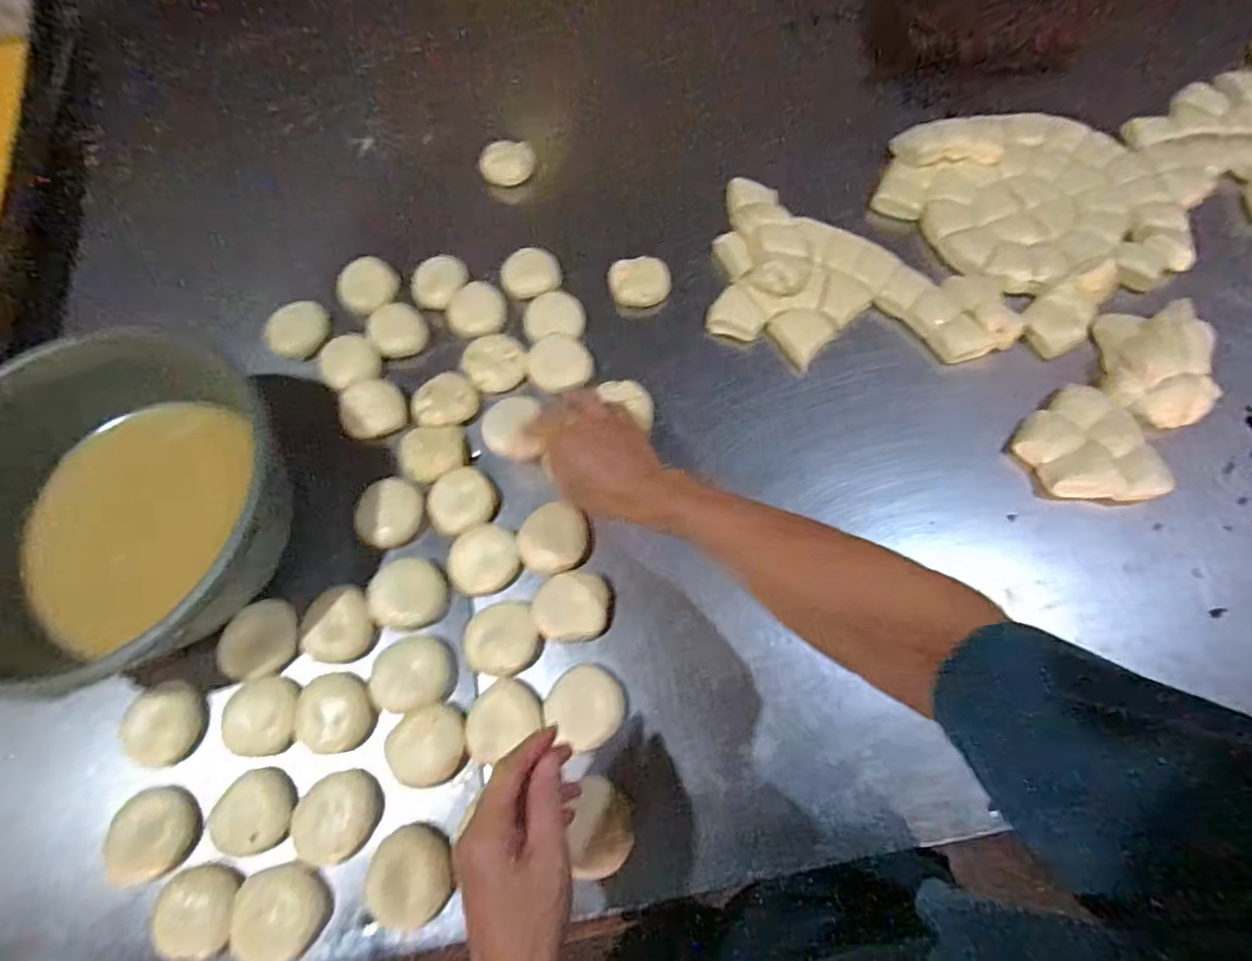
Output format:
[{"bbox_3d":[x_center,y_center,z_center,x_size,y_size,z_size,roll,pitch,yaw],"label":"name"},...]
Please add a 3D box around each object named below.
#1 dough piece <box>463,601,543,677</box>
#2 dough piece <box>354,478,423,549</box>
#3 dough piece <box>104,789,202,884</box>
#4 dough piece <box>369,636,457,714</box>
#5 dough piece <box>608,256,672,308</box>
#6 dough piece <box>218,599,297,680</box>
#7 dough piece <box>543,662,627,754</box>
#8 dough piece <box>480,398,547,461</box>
[{"bbox_3d":[-0.104,0.134,0.505,0.063,0.025,0.056,-20,71,-6],"label":"dough piece"},{"bbox_3d":[-0.220,0.030,0.558,0.055,0.019,0.065,14,71,6],"label":"dough piece"},{"bbox_3d":[-0.368,0.275,0.467,0.059,0.022,0.062,0,70,1],"label":"dough piece"},{"bbox_3d":[-0.181,0.162,0.504,0.068,0.024,0.057,-16,71,-4],"label":"dough piece"},{"bbox_3d":[0.017,-0.214,0.645,0.064,0.025,0.052,-19,71,-5],"label":"dough piece"},{"bbox_3d":[-0.315,0.136,0.515,0.052,0.022,0.065,4,71,3],"label":"dough piece"},{"bbox_3d":[-0.034,0.184,0.491,0.063,0.020,0.064,0,70,1],"label":"dough piece"},{"bbox_3d":[-0.105,-0.049,0.557,0.048,0.025,0.056,3,99,14],"label":"dough piece"}]

